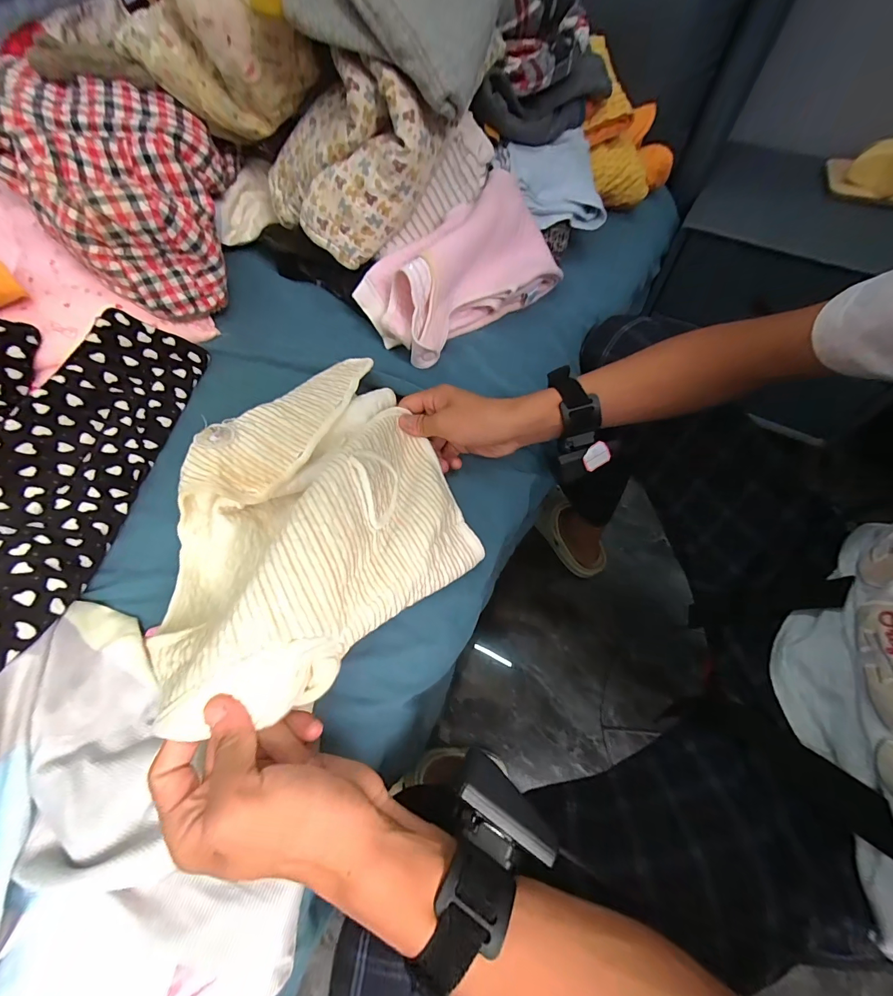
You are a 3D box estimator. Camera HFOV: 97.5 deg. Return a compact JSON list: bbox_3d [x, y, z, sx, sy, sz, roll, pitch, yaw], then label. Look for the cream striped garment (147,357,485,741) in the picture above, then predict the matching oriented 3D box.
[{"bbox_3d":[-0.120,0.005,0.330,0.243,0.104,0.270,-29,64,-15],"label":"cream striped garment"}]

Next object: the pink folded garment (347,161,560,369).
[{"bbox_3d":[0.021,-0.300,0.509,0.261,0.108,0.139,-36,66,-18],"label":"pink folded garment"}]

